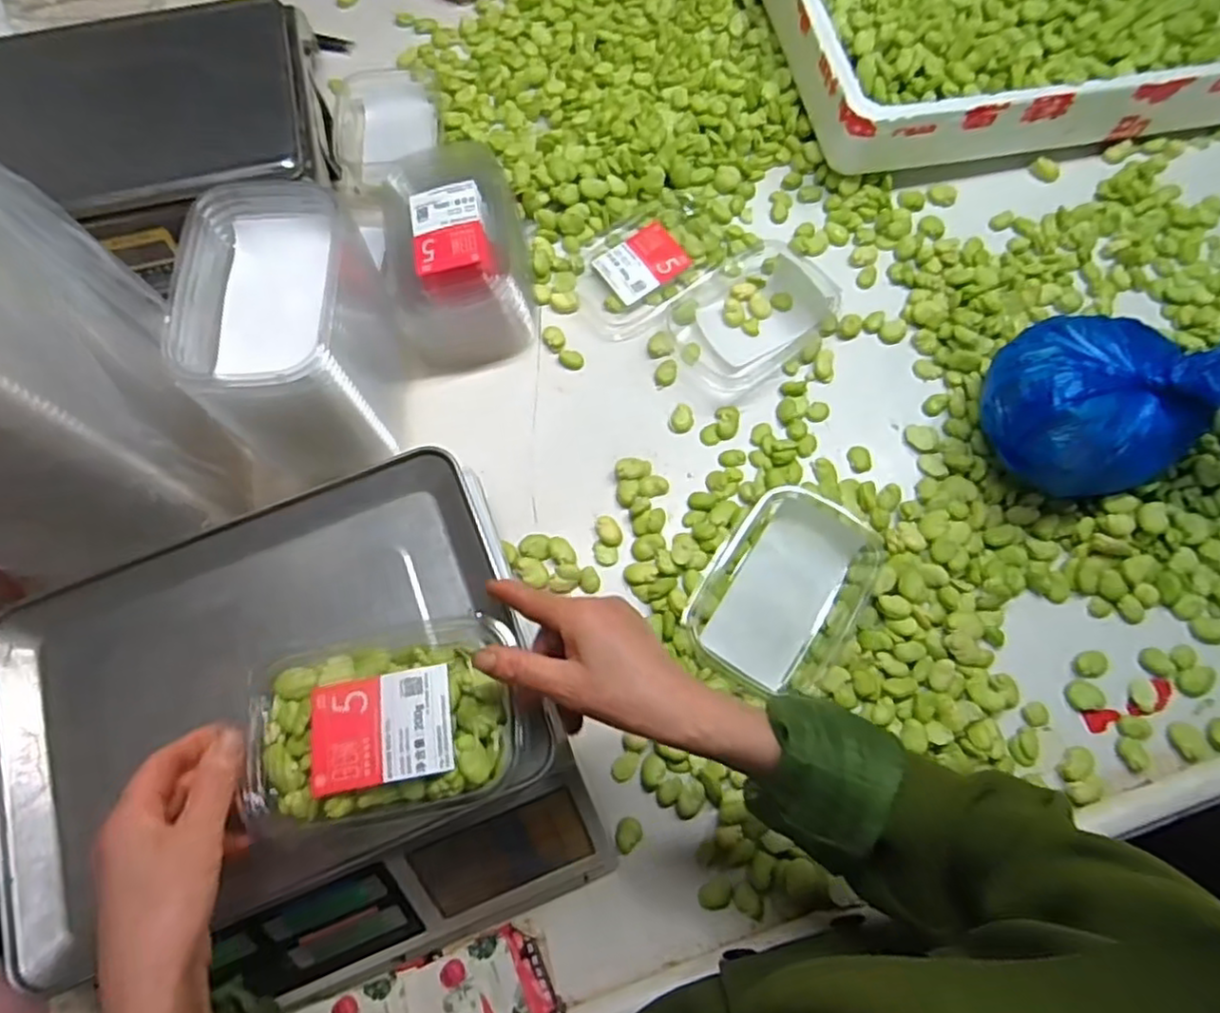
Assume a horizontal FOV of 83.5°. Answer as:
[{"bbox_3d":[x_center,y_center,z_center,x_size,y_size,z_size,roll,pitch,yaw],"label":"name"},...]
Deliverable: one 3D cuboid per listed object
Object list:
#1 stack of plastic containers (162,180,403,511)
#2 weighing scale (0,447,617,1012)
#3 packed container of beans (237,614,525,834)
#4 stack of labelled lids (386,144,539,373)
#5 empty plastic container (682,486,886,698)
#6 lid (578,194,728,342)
[{"bbox_3d":[-0.241,-0.132,0.540,0.110,0.161,0.173,-4,70,-1],"label":"stack of plastic containers"},{"bbox_3d":[-0.209,0.166,0.475,0.327,0.127,0.309,-21,71,-7],"label":"weighing scale"},{"bbox_3d":[-0.134,0.129,0.412,0.156,0.037,0.108,-13,70,-4],"label":"packed container of beans"},{"bbox_3d":[-0.139,-0.237,0.632,0.121,0.092,0.182,-10,70,-3],"label":"stack of labelled lids"},{"bbox_3d":[0.139,0.065,0.547,0.115,0.037,0.160,34,74,12],"label":"empty plastic container"},{"bbox_3d":[0.039,-0.244,0.677,0.160,0.014,0.112,-33,73,-11],"label":"lid"}]

